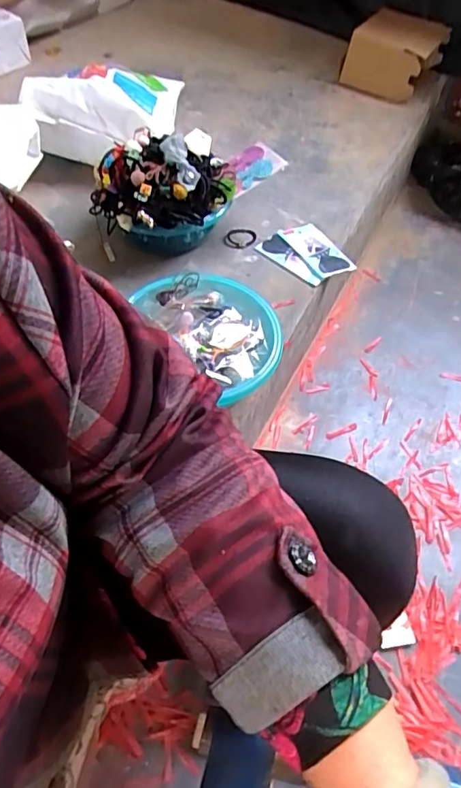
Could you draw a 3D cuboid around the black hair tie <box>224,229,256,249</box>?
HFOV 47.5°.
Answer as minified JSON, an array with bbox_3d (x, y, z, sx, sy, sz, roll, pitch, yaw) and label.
[{"bbox_3d":[0.019,-0.276,0.927,0.049,0.010,0.052,1,54,-2],"label":"black hair tie"}]

